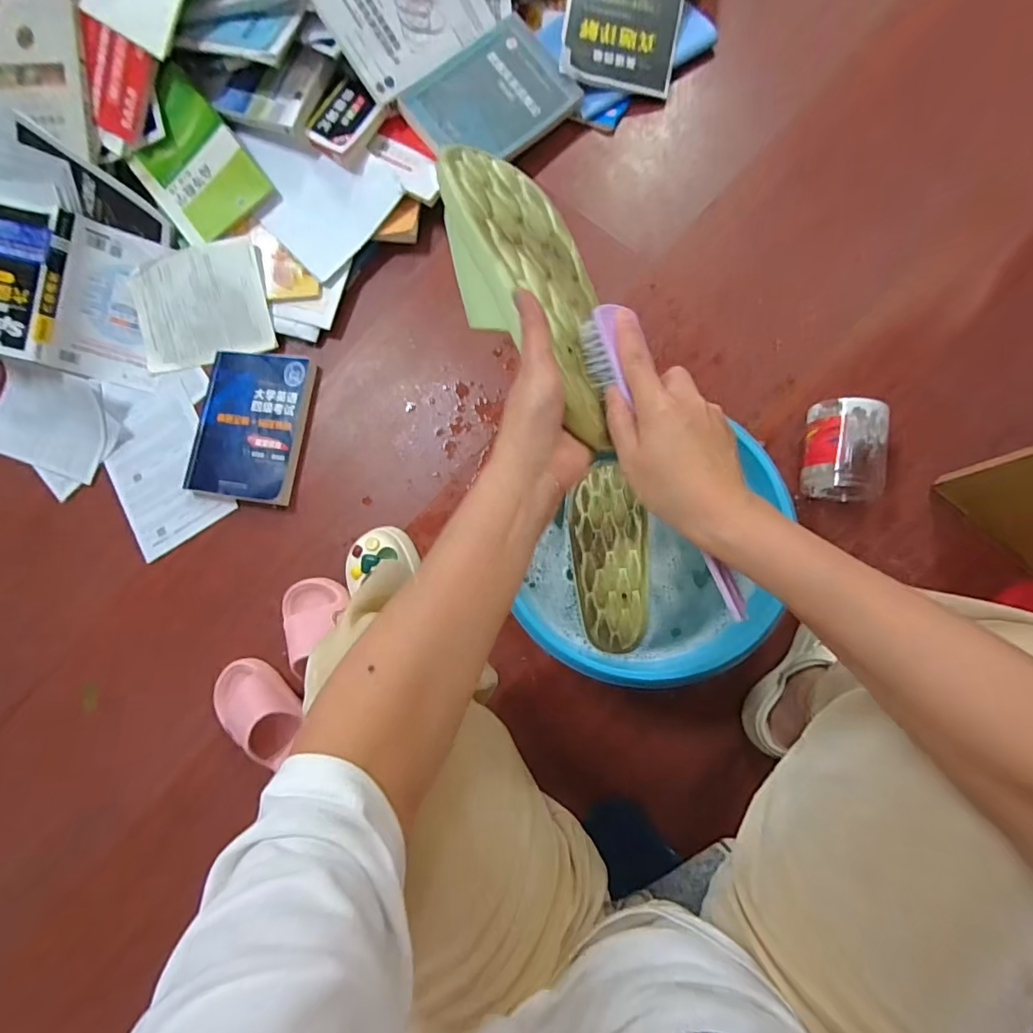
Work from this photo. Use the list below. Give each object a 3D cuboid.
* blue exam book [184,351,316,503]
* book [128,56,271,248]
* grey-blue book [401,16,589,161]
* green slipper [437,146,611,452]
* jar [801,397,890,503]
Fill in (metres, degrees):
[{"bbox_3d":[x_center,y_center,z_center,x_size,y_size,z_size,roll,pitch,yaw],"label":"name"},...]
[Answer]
[{"bbox_3d":[-0.454,-0.154,0.874,0.188,0.028,0.247,8,82,9],"label":"blue exam book"},{"bbox_3d":[-0.539,-0.585,0.864,0.171,0.017,0.216,-40,100,8],"label":"book"},{"bbox_3d":[-0.043,-0.691,0.854,0.251,0.026,0.183,-40,93,-7],"label":"grey-blue book"},{"bbox_3d":[0.007,-0.160,0.407,0.114,0.067,0.252,-18,82,-37],"label":"green slipper"},{"bbox_3d":[0.450,-0.091,0.722,0.092,0.105,0.129,8,82,9],"label":"jar"}]

